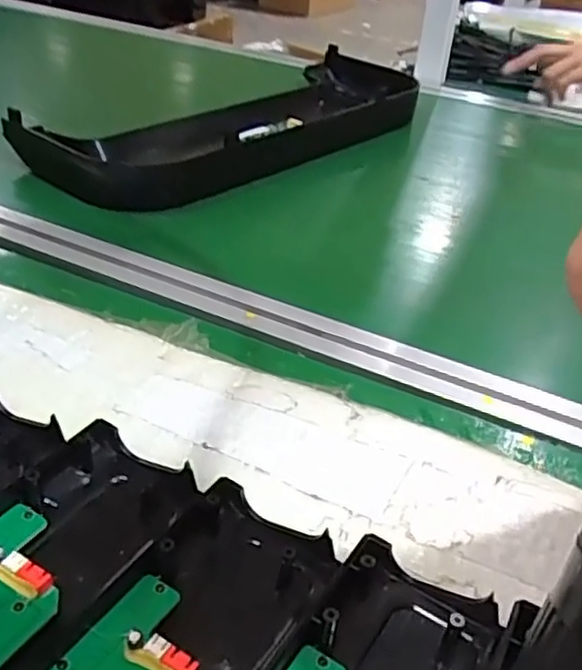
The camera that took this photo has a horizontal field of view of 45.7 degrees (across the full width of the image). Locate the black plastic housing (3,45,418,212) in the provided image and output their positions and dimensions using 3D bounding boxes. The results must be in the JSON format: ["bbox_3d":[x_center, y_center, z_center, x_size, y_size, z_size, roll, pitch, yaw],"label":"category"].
[{"bbox_3d":[-0.037,-0.233,0.746,0.171,0.055,0.472,30,41,30],"label":"black plastic housing"}]

